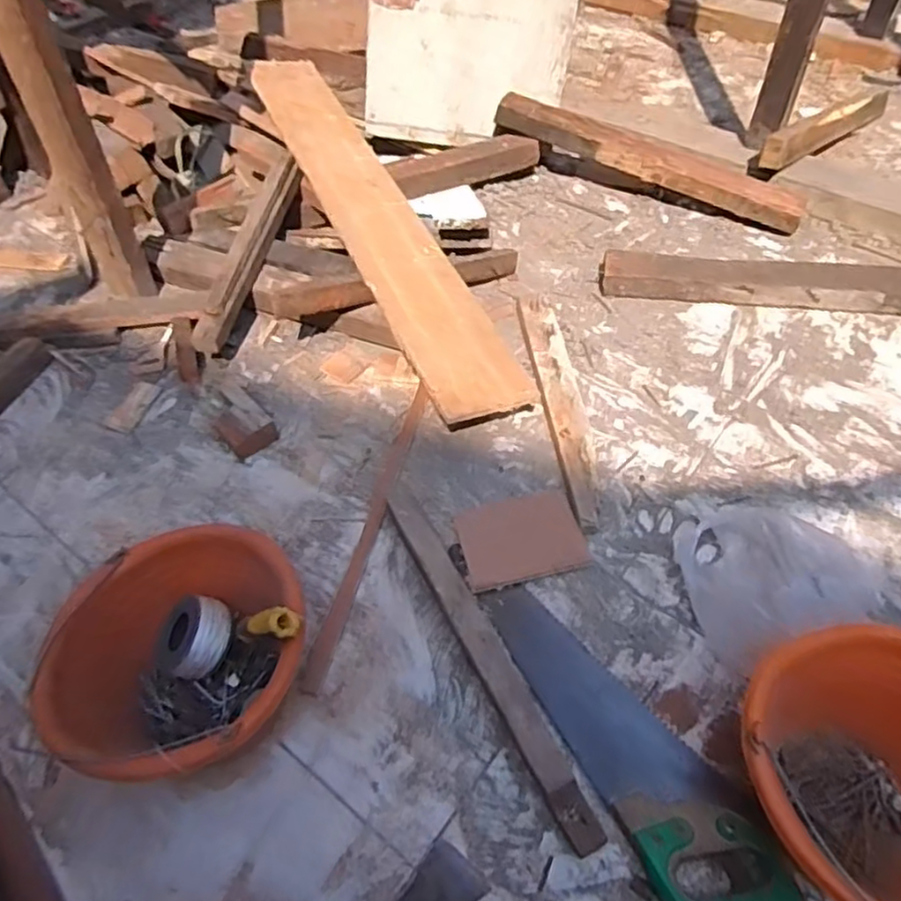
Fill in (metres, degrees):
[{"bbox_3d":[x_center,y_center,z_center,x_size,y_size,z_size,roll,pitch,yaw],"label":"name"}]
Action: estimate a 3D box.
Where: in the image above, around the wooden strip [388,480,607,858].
[{"bbox_3d":[0.035,0.225,0.804,0.046,0.068,0.465,-21,53,-15],"label":"wooden strip"}]

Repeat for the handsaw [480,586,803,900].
[{"bbox_3d":[0.189,0.302,0.751,0.120,0.039,0.411,-23,53,-15],"label":"handsaw"}]

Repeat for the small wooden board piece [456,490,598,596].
[{"bbox_3d":[0.095,0.120,0.924,0.159,0.015,0.123,-15,49,-4],"label":"small wooden board piece"}]

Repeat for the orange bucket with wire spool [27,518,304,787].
[{"bbox_3d":[-0.273,0.236,0.736,0.250,0.194,0.235,-1,50,1],"label":"orange bucket with wire spool"}]

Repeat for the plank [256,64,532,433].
[{"bbox_3d":[-0.157,-0.454,1.248,0.148,0.021,1.081,-18,57,-17],"label":"plank"}]

